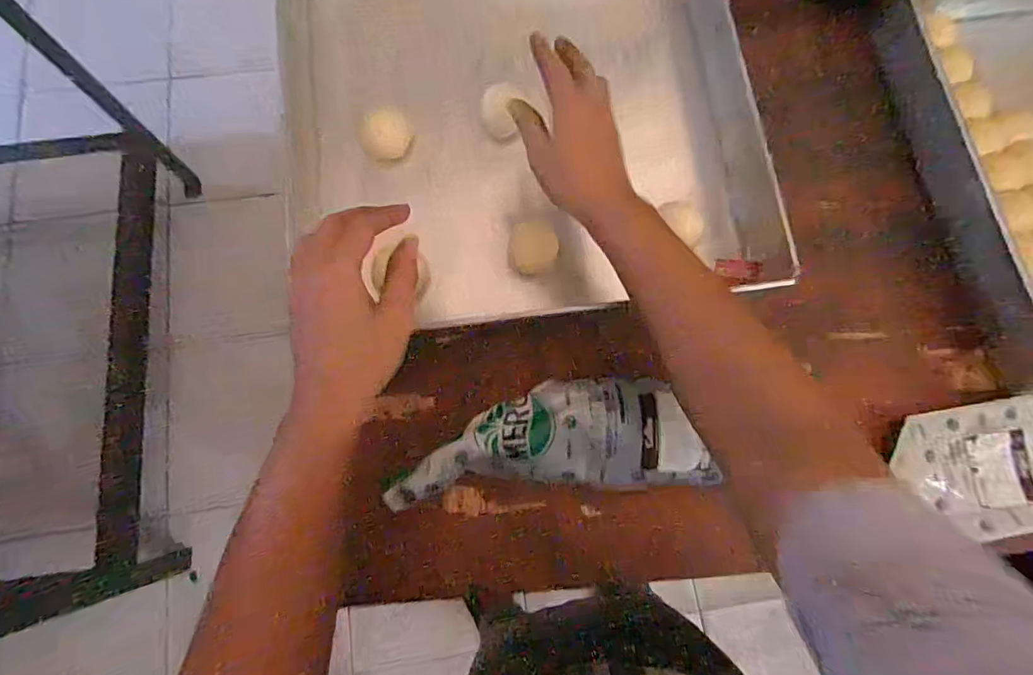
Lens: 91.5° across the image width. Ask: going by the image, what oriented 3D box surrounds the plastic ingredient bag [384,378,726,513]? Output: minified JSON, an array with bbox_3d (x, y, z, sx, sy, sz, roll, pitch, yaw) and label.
[{"bbox_3d":[0.028,0.077,0.387,0.237,0.021,0.083,-3,76,-3],"label":"plastic ingredient bag"}]

